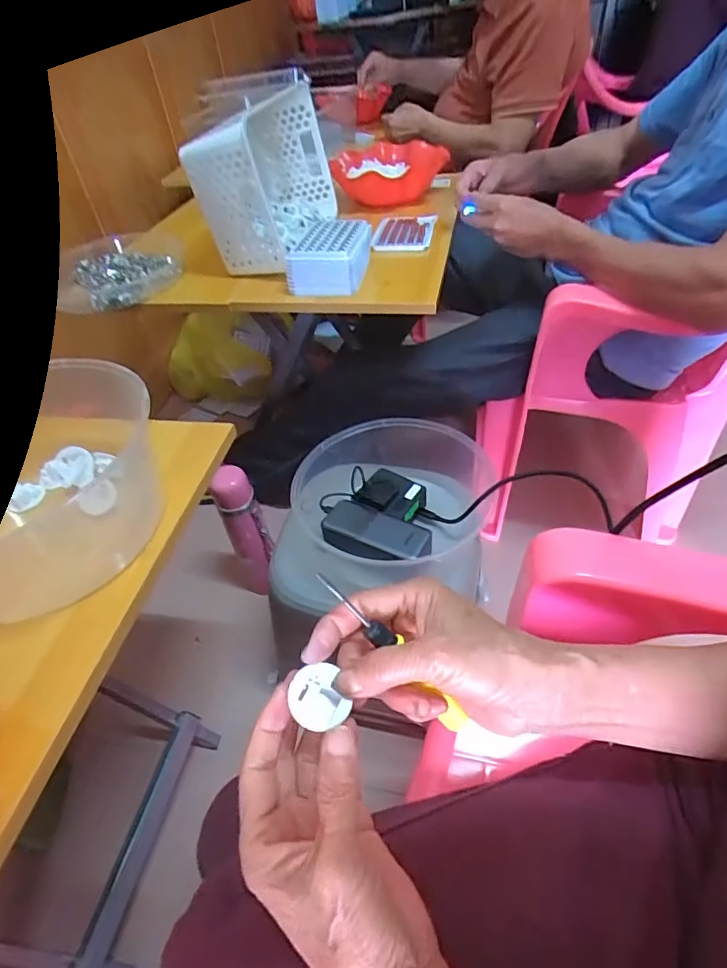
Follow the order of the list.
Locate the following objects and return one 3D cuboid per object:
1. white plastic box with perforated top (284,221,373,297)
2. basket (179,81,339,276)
[{"bbox_3d":[-0.048,-0.321,0.723,0.108,0.060,0.109,2,46,8],"label":"white plastic box with perforated top"},{"bbox_3d":[-0.149,-0.484,0.786,0.122,0.164,0.310,4,46,10],"label":"basket"}]

